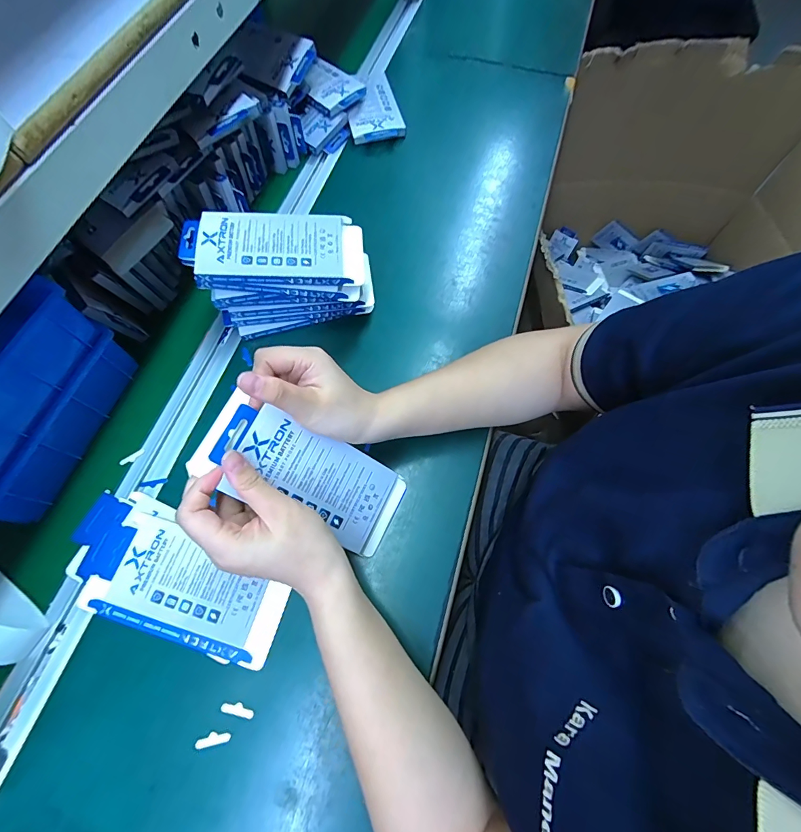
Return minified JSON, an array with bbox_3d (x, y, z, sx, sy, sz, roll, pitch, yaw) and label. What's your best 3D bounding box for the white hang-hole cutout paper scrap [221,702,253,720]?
[{"bbox_3d":[-0.133,0.240,0.326,0.027,0.004,0.009,13,68,5],"label":"white hang-hole cutout paper scrap"}]

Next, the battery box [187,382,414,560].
[{"bbox_3d":[-0.071,0.052,0.334,0.177,0.021,0.074,35,67,-27],"label":"battery box"}]

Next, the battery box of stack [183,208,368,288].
[{"bbox_3d":[-0.122,-0.163,0.394,0.169,0.019,0.079,-3,71,-10],"label":"battery box of stack"}]

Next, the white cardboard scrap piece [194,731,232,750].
[{"bbox_3d":[-0.150,0.258,0.318,0.026,0.004,0.009,-11,69,-5],"label":"white cardboard scrap piece"}]

